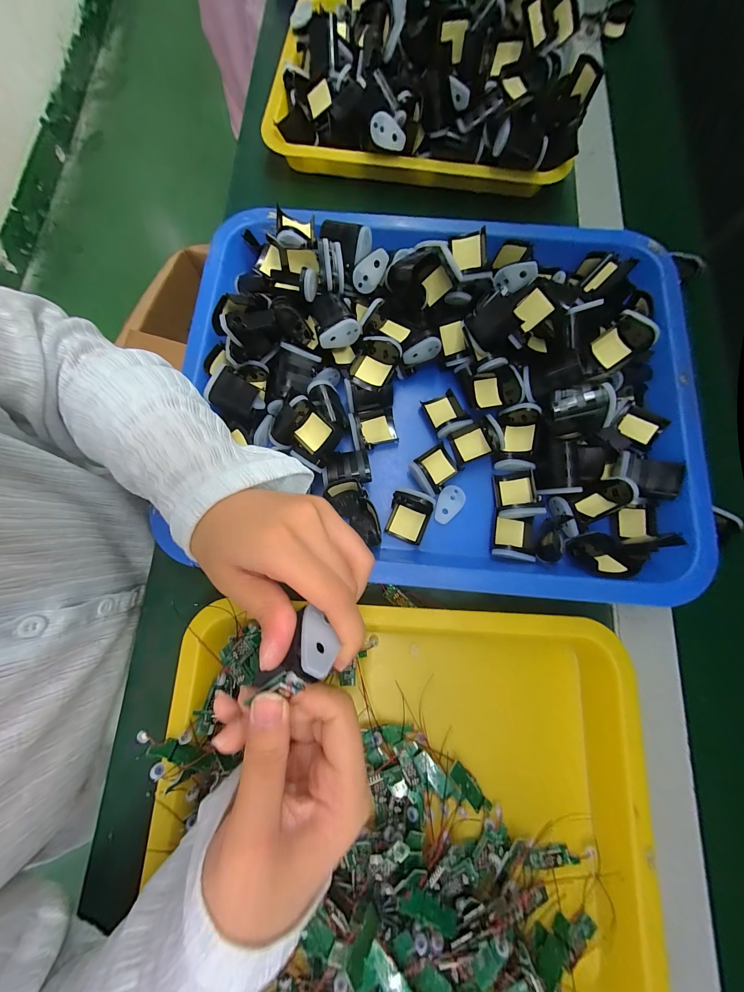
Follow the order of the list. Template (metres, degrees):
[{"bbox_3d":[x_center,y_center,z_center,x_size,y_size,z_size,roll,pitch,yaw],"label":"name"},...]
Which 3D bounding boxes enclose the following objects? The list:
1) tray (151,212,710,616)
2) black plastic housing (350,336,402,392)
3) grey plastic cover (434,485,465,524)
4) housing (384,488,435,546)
[{"bbox_3d":[0.054,-0.098,0.274,0.432,0.068,0.340,5,79,1],"label":"tray"},{"bbox_3d":[0.000,-0.114,0.272,0.033,0.025,0.042,35,81,6],"label":"black plastic housing"},{"bbox_3d":[0.068,0.008,0.277,0.022,0.004,0.035,30,80,6],"label":"grey plastic cover"},{"bbox_3d":[0.032,0.016,0.268,0.035,0.017,0.041,21,80,4],"label":"housing"}]

